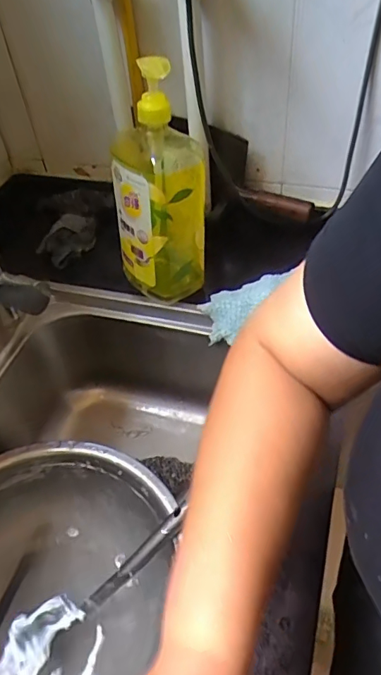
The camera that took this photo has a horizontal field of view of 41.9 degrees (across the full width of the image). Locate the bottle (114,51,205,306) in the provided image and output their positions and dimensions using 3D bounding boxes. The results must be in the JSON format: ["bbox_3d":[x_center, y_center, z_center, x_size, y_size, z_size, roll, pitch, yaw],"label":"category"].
[{"bbox_3d":[-0.037,-0.167,0.584,0.108,0.269,0.078,-10,48,-4],"label":"bottle"}]

